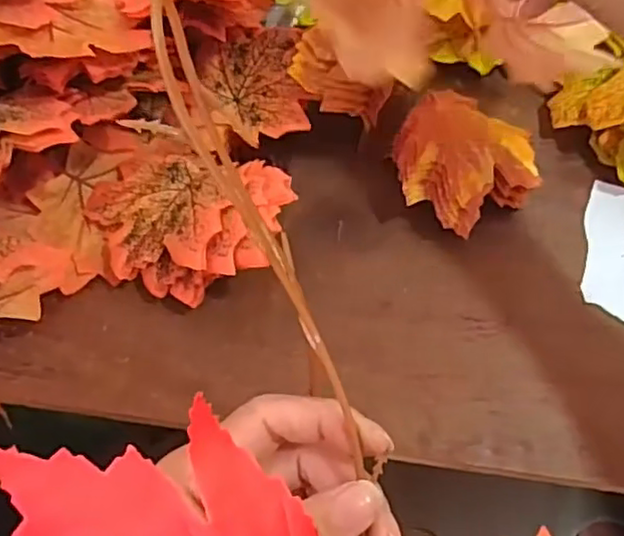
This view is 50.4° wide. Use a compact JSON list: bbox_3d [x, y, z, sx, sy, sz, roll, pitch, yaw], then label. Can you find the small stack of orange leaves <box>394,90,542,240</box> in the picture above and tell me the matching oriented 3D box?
[{"bbox_3d":[0.089,-0.064,0.384,0.079,0.033,0.087,39,70,15],"label":"small stack of orange leaves"}]

